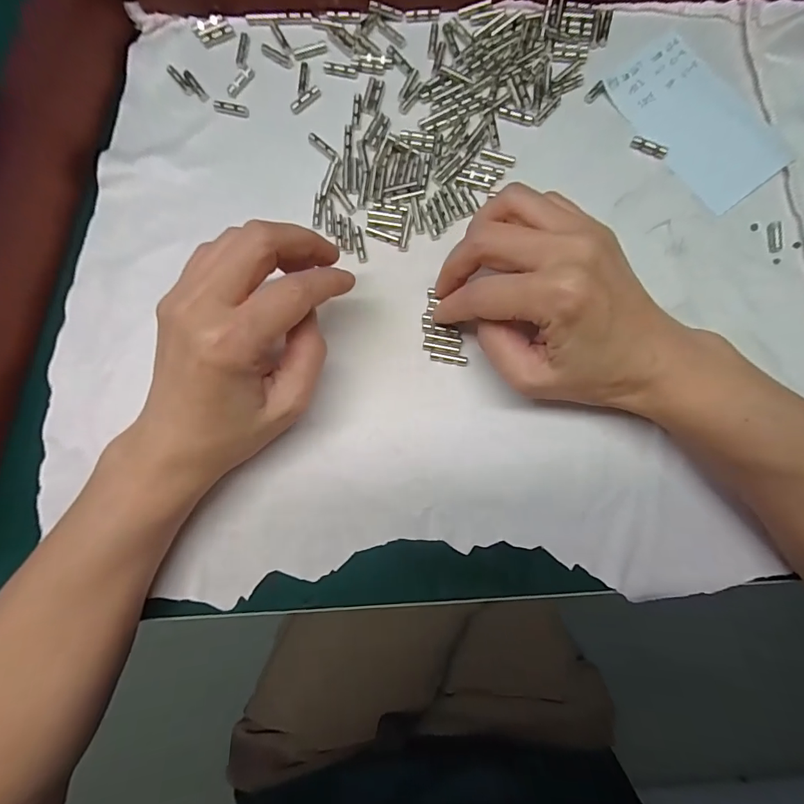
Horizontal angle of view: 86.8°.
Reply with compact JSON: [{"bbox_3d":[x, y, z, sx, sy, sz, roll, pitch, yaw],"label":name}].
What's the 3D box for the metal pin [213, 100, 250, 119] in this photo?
[{"bbox_3d":[-0.102,-0.174,0.252,0.022,0.004,0.007,12,85,2],"label":"metal pin"}]

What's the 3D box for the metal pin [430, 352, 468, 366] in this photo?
[{"bbox_3d":[0.026,-0.023,0.231,0.021,0.004,0.004,10,85,2],"label":"metal pin"}]

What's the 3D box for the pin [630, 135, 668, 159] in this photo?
[{"bbox_3d":[0.140,-0.144,0.240,0.020,0.006,0.007,33,86,4],"label":"pin"}]

